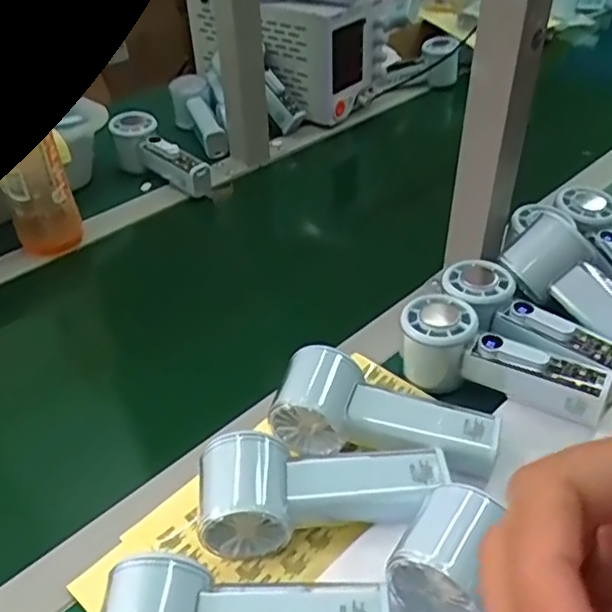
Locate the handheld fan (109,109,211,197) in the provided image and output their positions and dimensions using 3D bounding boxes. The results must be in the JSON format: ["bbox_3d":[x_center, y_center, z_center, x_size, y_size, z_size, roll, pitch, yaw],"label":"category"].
[{"bbox_3d":[-0.174,-0.180,0.763,0.156,0.058,0.050,35,50,19],"label":"handheld fan"}]

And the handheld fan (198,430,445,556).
[{"bbox_3d":[0.010,0.112,0.388,0.151,0.046,0.055,-2,39,0],"label":"handheld fan"}]

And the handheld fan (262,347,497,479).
[{"bbox_3d":[0.054,0.074,0.430,0.150,0.049,0.057,11,40,16],"label":"handheld fan"}]

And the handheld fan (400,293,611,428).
[{"bbox_3d":[0.142,0.044,0.464,0.152,0.049,0.059,25,46,30],"label":"handheld fan"}]

